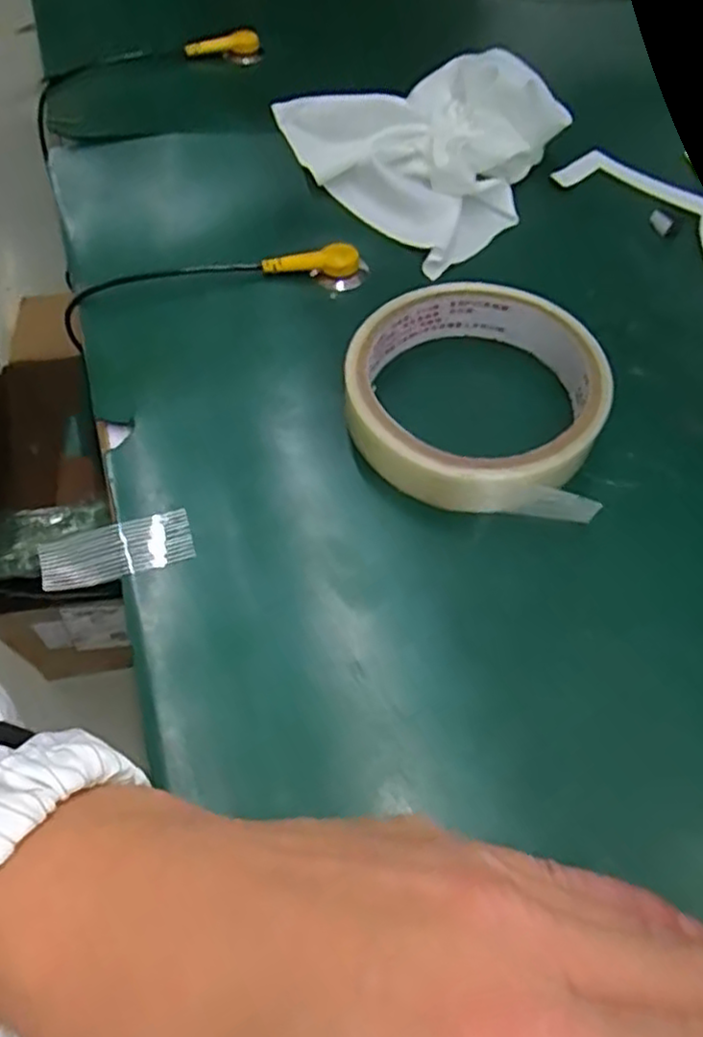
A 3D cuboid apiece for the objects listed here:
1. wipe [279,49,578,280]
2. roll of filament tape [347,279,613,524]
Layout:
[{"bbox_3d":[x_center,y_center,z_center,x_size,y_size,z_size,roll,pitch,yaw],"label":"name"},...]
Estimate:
[{"bbox_3d":[0.031,-0.184,0.332,0.099,0.041,0.132,-34,63,-18],"label":"wipe"},{"bbox_3d":[0.044,-0.046,0.257,0.088,0.025,0.094,0,58,1],"label":"roll of filament tape"}]

